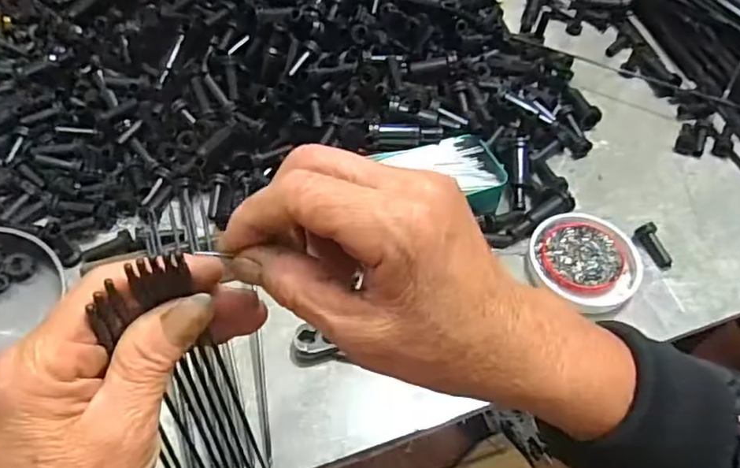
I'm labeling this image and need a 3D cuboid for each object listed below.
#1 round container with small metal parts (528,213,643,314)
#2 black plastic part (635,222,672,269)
[{"bbox_3d":[0.177,0.021,0.495,0.088,0.020,0.084,2,53,-3],"label":"round container with small metal parts"},{"bbox_3d":[0.240,0.010,0.507,0.014,0.011,0.041,-18,72,-17],"label":"black plastic part"}]

